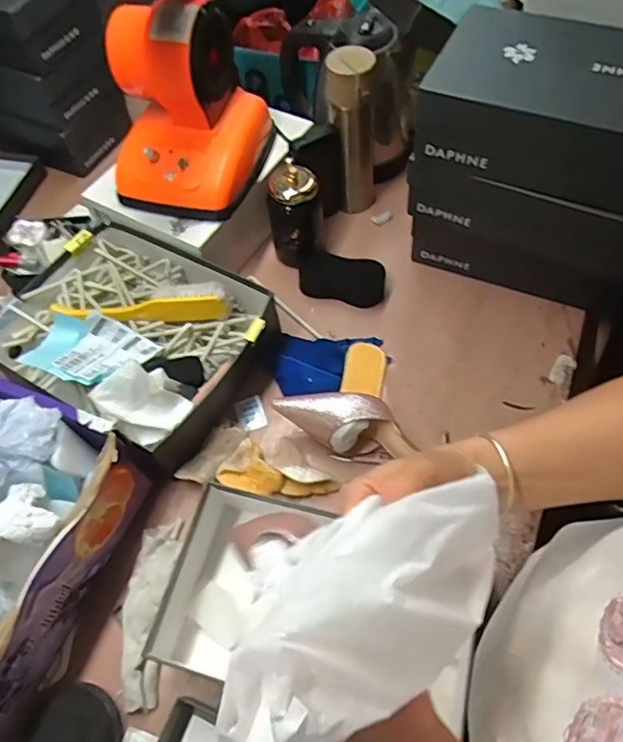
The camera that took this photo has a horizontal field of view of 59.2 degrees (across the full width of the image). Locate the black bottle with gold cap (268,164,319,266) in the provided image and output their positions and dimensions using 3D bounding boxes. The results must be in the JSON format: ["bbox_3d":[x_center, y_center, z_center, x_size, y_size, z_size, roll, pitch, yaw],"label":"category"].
[{"bbox_3d":[-0.023,-0.218,0.787,0.075,0.143,0.064,-8,60,0],"label":"black bottle with gold cap"}]

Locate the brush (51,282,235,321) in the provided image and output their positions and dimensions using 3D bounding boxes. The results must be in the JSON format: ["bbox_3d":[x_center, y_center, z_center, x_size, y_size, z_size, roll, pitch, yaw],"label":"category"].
[{"bbox_3d":[-0.218,-0.089,0.732,0.213,0.040,0.046,-6,60,1],"label":"brush"}]

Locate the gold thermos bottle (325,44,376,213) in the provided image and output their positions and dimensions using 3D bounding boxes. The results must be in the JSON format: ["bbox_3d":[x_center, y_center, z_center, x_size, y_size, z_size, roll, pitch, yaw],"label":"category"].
[{"bbox_3d":[0.061,-0.346,0.810,0.067,0.240,0.064,0,60,5],"label":"gold thermos bottle"}]

